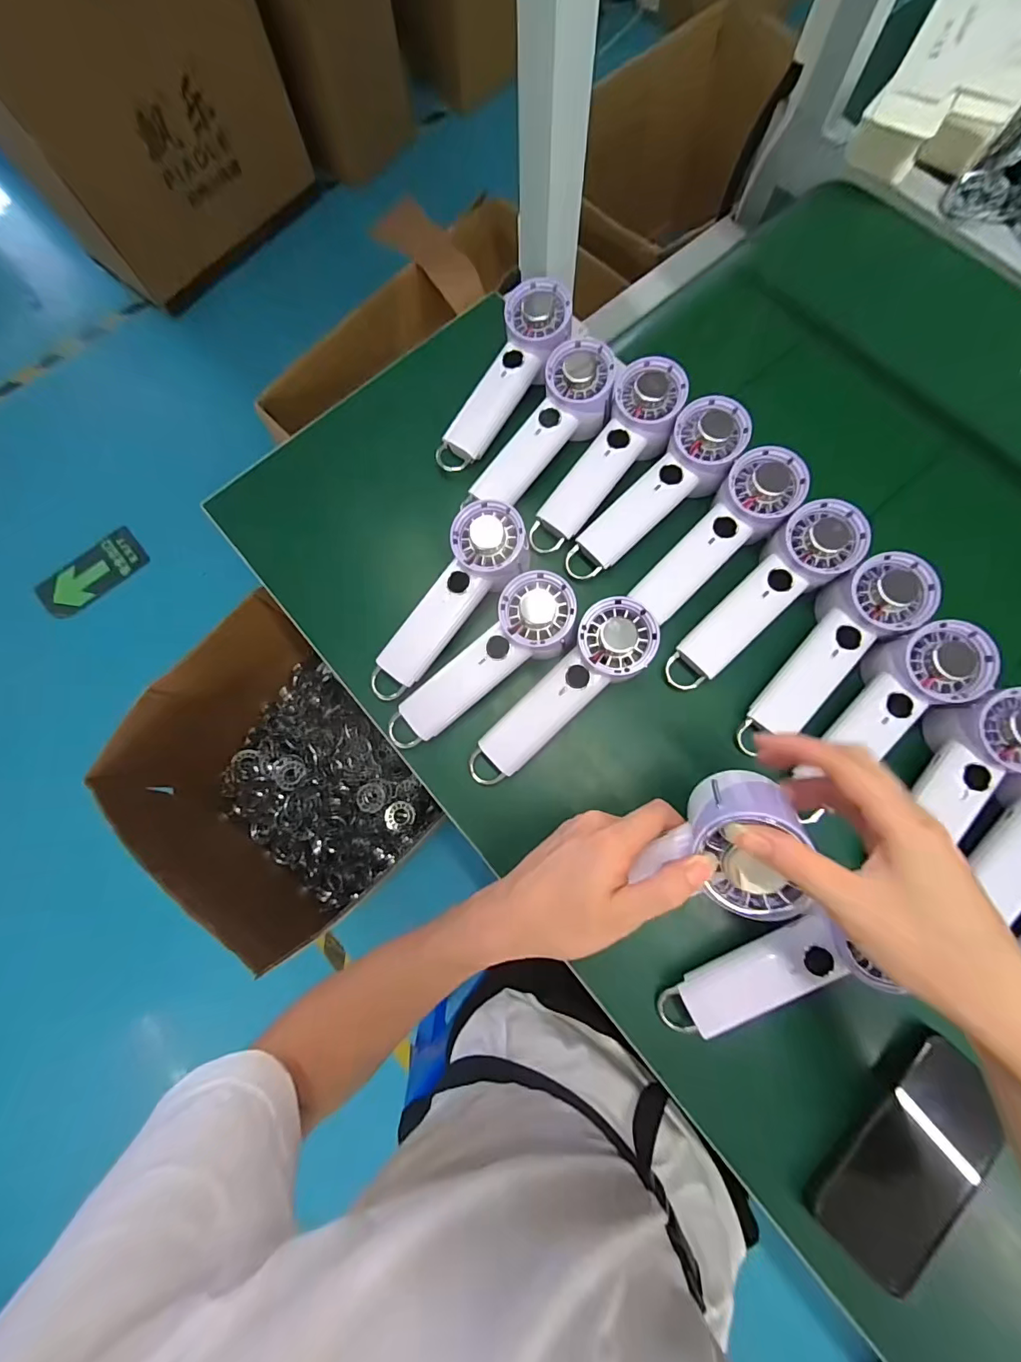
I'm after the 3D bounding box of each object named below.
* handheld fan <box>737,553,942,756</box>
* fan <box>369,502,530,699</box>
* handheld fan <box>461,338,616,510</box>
[{"bbox_3d":[0.268,-0.021,0.399,0.061,0.048,0.188,39,99,9],"label":"handheld fan"},{"bbox_3d":[-0.053,-0.065,0.419,0.070,0.046,0.197,39,99,9],"label":"fan"},{"bbox_3d":[0.032,-0.237,0.444,0.066,0.040,0.178,43,97,10],"label":"handheld fan"}]

